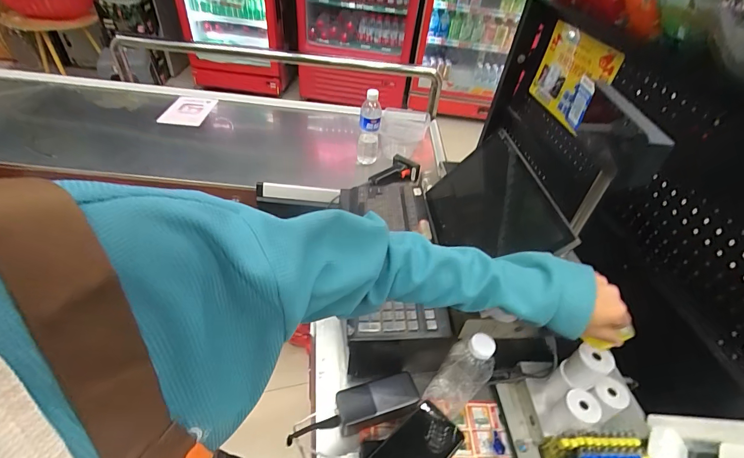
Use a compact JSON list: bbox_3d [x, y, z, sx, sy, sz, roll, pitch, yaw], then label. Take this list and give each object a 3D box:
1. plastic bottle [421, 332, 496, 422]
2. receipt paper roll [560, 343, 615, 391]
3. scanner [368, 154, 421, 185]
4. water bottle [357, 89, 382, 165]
[{"bbox_3d":[0.131,0.220,0.543,0.055,0.226,0.065,-25,52,-30],"label":"plastic bottle"},{"bbox_3d":[0.322,0.202,0.537,0.045,0.070,0.046,4,43,-4],"label":"receipt paper roll"},{"bbox_3d":[0.064,-0.172,1.085,0.142,0.069,0.076,2,44,-5],"label":"scanner"},{"bbox_3d":[-0.008,-0.298,1.087,0.065,0.250,0.073,5,43,-2],"label":"water bottle"}]

